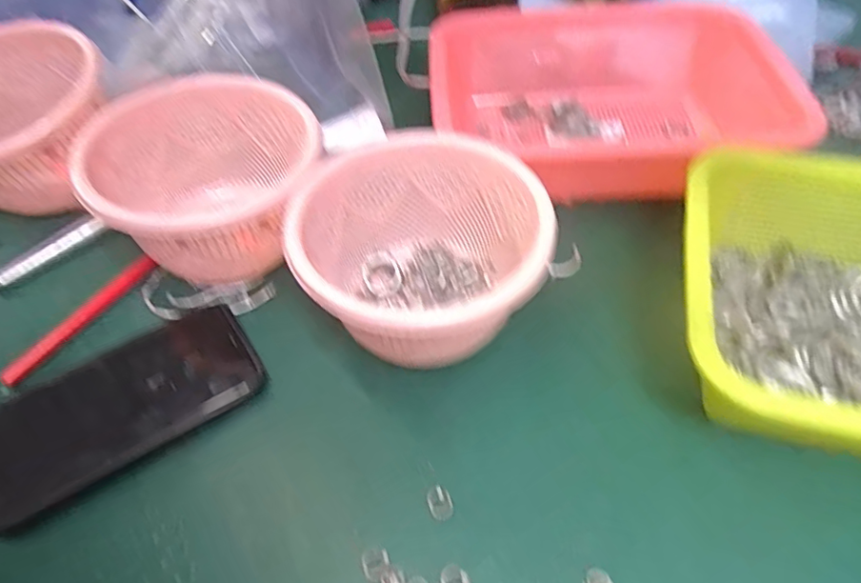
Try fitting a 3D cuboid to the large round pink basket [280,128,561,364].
[{"bbox_3d":[-0.003,-0.018,0.354,0.136,0.085,0.141,-1,53,1],"label":"large round pink basket"}]

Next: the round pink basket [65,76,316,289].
[{"bbox_3d":[-0.148,-0.068,0.397,0.138,0.094,0.142,-25,60,-19],"label":"round pink basket"}]

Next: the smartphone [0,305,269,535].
[{"bbox_3d":[-0.184,0.066,0.337,0.158,0.016,0.081,-31,58,-20],"label":"smartphone"}]

